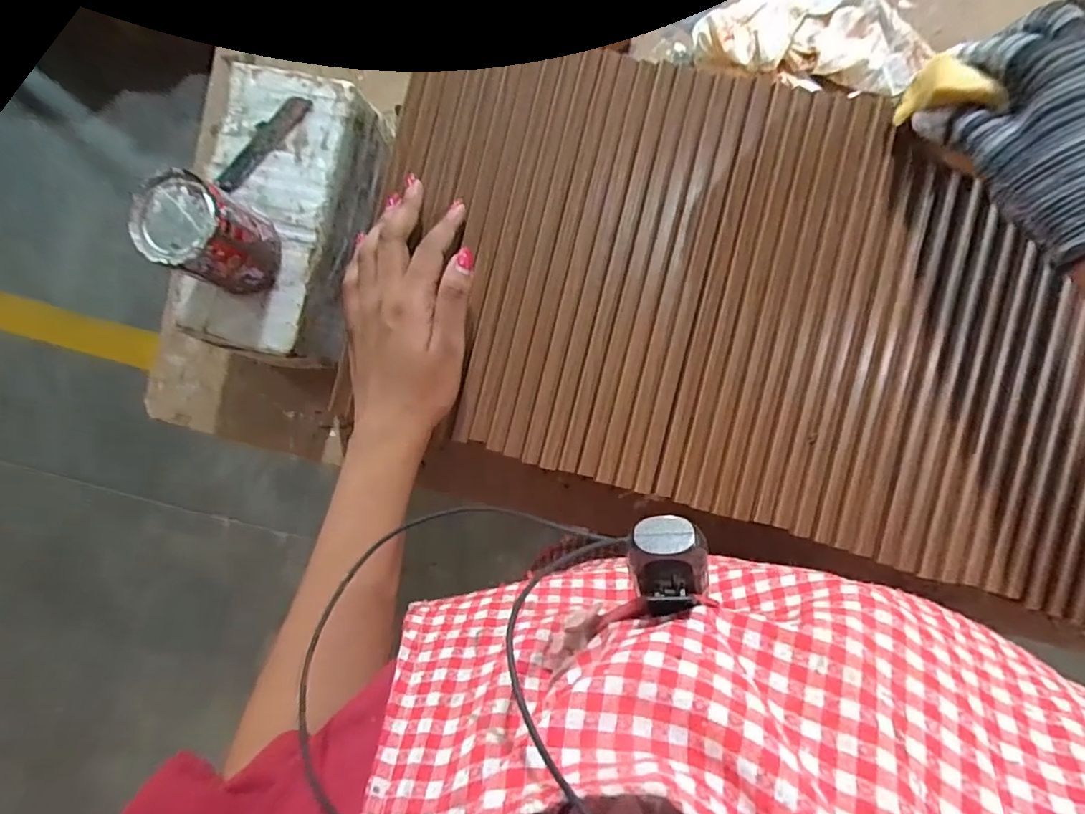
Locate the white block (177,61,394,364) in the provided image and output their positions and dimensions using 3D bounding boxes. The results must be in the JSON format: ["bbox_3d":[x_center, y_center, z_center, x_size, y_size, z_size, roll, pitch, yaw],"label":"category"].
[{"bbox_3d":[-0.214,-0.156,0.471,0.116,0.064,0.220,12,90,6],"label":"white block"}]

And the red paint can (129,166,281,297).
[{"bbox_3d":[-0.236,-0.122,0.406,0.065,0.075,0.061,0,89,9],"label":"red paint can"}]

